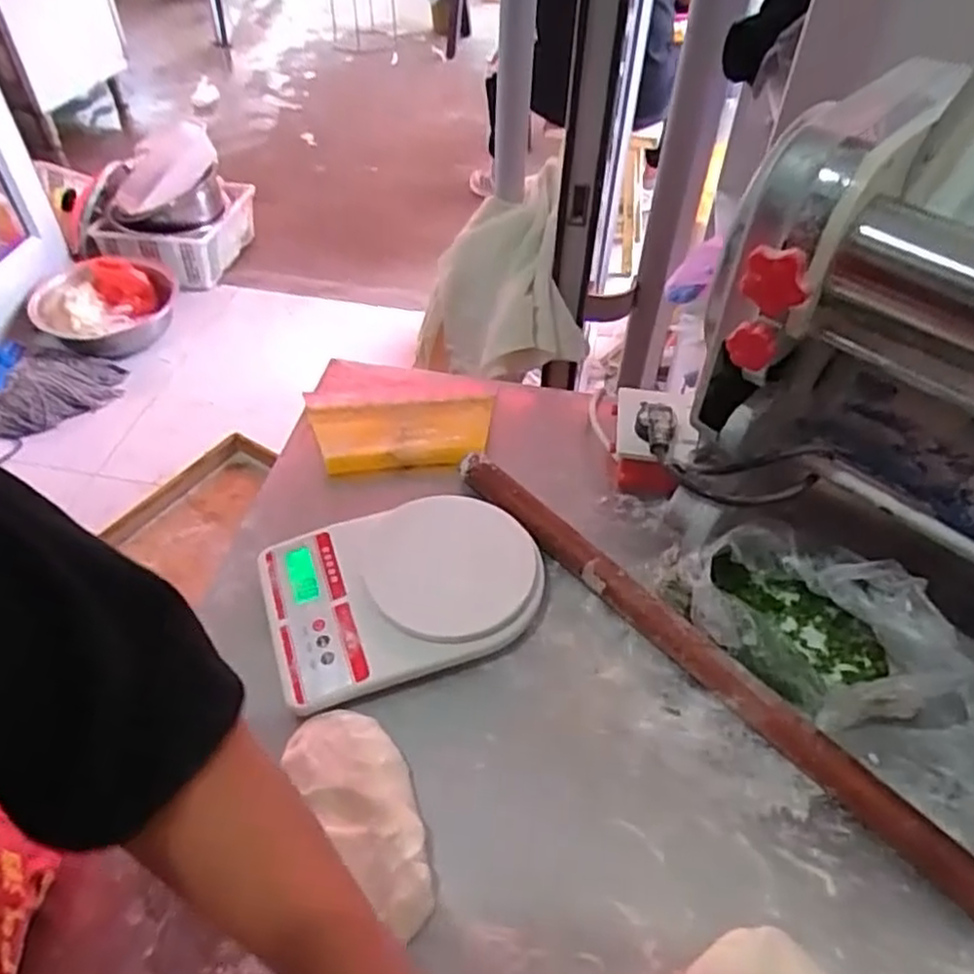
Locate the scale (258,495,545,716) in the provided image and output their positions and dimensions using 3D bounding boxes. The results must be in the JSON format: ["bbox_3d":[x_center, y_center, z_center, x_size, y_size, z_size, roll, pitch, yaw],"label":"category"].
[{"bbox_3d":[-0.066,0.083,0.591,0.213,0.035,0.149,-16,51,-15],"label":"scale"}]

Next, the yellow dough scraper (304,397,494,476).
[{"bbox_3d":[-0.085,-0.056,0.719,0.178,0.014,0.097,-3,49,-4],"label":"yellow dough scraper"}]

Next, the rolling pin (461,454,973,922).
[{"bbox_3d":[0.171,0.142,0.544,0.031,0.033,0.551,-33,57,-27],"label":"rolling pin"}]

